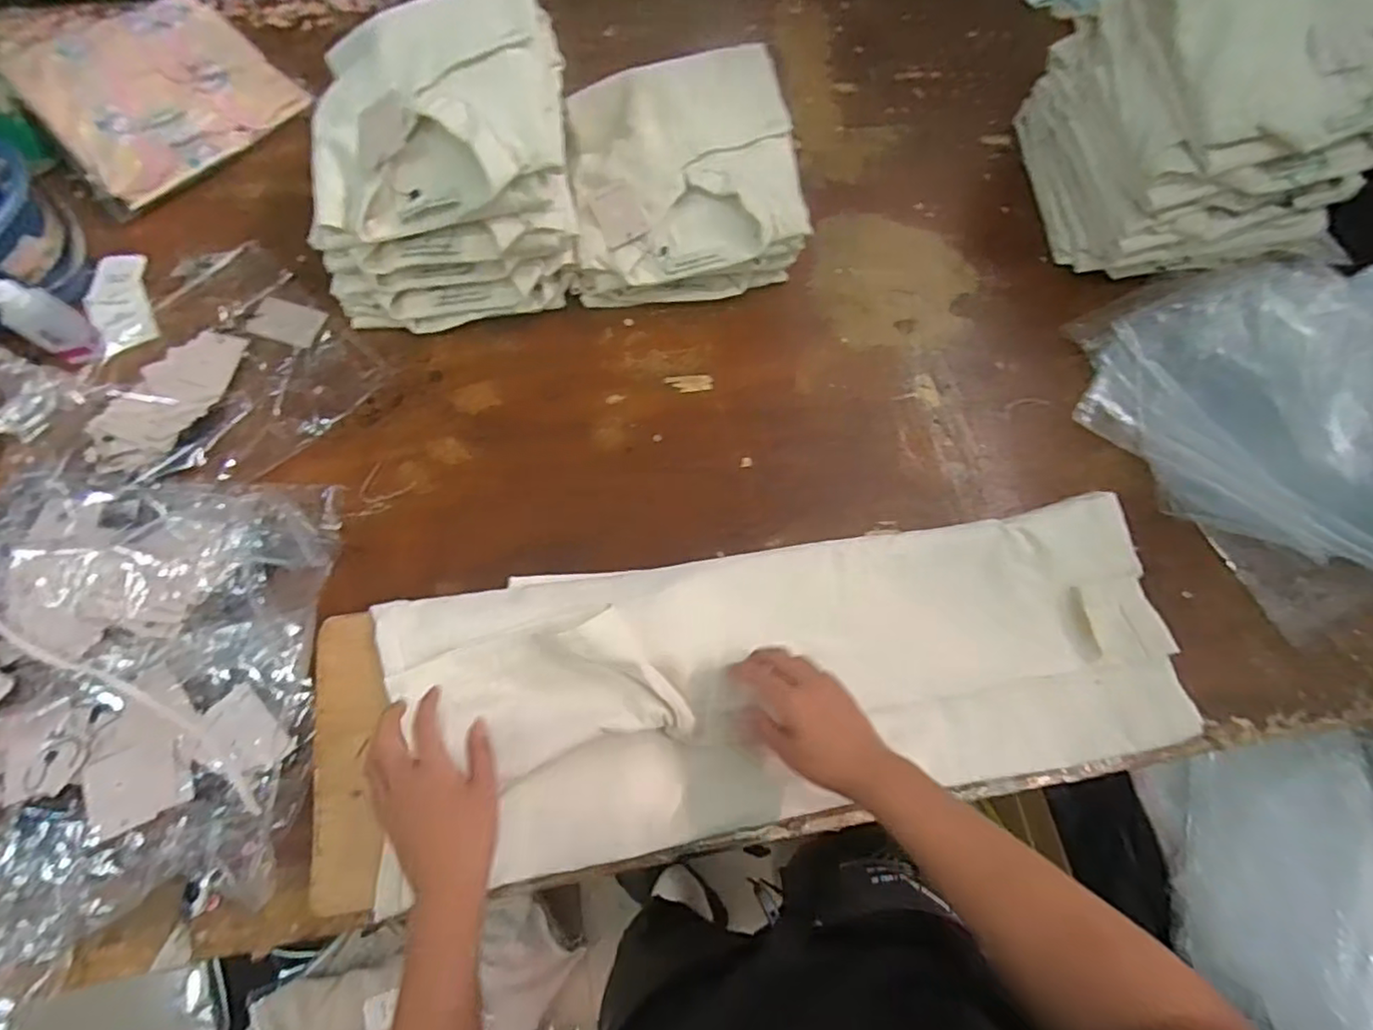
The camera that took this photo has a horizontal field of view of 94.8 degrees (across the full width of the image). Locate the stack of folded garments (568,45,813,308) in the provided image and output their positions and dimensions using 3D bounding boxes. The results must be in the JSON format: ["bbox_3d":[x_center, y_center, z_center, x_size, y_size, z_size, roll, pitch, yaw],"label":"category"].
[{"bbox_3d":[-0.009,-0.397,0.761,0.267,0.145,0.275,-9,71,-7],"label":"stack of folded garments"}]

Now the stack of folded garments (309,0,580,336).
[{"bbox_3d":[-0.262,-0.380,0.697,0.268,0.228,0.276,0,70,-4],"label":"stack of folded garments"}]

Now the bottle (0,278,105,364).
[{"bbox_3d":[-0.672,-0.207,0.654,0.046,0.109,0.050,40,73,11],"label":"bottle"}]

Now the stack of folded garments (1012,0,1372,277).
[{"bbox_3d":[0.610,-0.473,0.722,0.265,0.294,0.279,-4,70,-5],"label":"stack of folded garments"}]

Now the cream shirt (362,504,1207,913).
[{"bbox_3d":[0.098,0.157,0.590,0.740,0.055,0.255,-8,80,-6],"label":"cream shirt"}]

